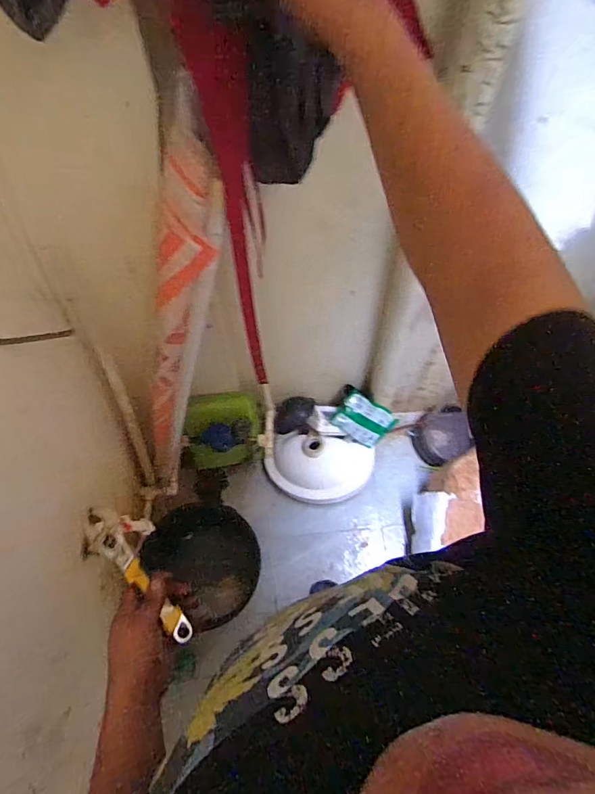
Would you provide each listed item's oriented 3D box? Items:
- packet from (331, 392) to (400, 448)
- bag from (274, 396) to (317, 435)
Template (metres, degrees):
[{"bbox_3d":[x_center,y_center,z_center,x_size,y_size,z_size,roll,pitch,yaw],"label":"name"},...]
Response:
[{"bbox_3d":[0.245,0.094,1.582,0.229,0.155,0.034,28,21,-23],"label":"packet"},{"bbox_3d":[-0.010,0.068,1.624,0.139,0.109,0.118,9,63,4],"label":"bag"}]

